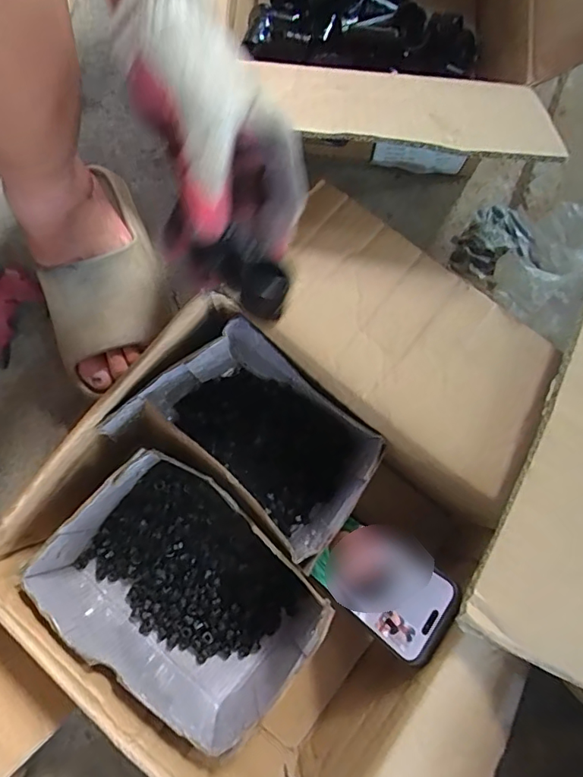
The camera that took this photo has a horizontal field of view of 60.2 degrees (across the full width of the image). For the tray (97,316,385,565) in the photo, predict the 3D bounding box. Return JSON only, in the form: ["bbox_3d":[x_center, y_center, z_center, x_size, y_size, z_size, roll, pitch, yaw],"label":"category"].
[{"bbox_3d":[-0.031,0.048,0.456,0.194,0.105,0.135,38,81,5],"label":"tray"}]

